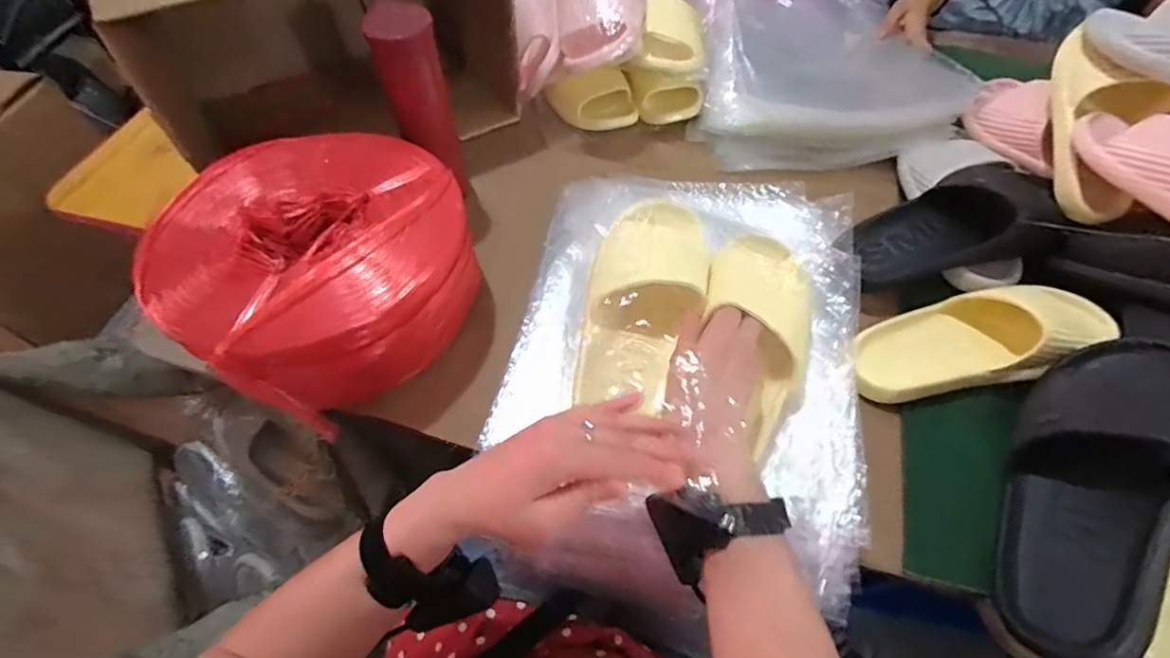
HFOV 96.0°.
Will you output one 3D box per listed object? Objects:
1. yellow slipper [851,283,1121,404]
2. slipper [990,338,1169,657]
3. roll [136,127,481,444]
[{"bbox_3d":[0.393,0.007,0.527,0.242,0.067,0.106,-15,58,-9],"label":"yellow slipper"},{"bbox_3d":[0.409,0.127,0.422,0.087,0.107,0.267,23,82,-30],"label":"slipper"},{"bbox_3d":[-0.260,-0.063,0.527,0.252,0.116,0.257,0,57,1],"label":"roll"}]

